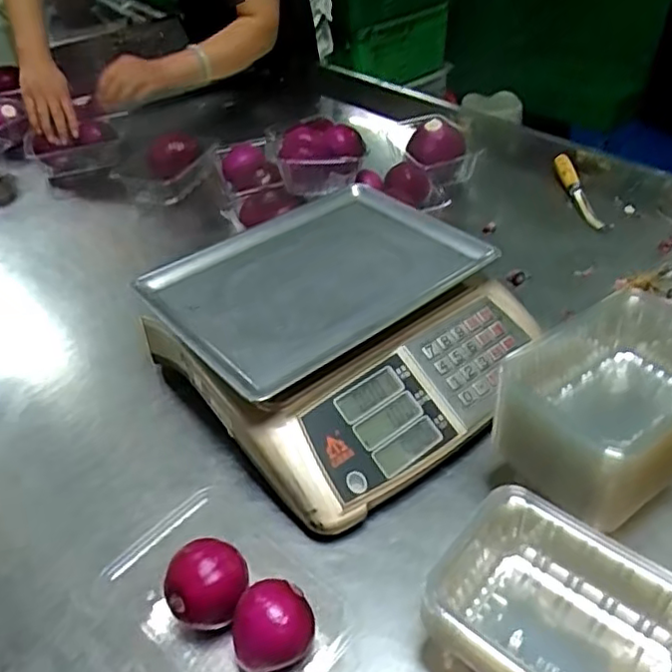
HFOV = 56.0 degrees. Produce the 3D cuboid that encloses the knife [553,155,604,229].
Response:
[{"bbox_3d":[0.403,-0.247,1.059,0.033,0.030,0.236,-1,41,5],"label":"knife"}]

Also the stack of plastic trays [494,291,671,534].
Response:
[{"bbox_3d":[0.261,0.072,0.580,0.193,0.145,0.140,-27,46,-24],"label":"stack of plastic trays"}]

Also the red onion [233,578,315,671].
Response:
[{"bbox_3d":[-0.048,0.220,0.474,0.058,0.059,0.051,-19,43,-16],"label":"red onion"}]

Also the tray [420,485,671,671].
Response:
[{"bbox_3d":[0.163,0.210,0.456,0.194,0.092,0.138,30,52,34],"label":"tray"}]

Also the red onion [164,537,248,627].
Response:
[{"bbox_3d":[-0.100,0.200,0.499,0.060,0.064,0.054,-11,41,-7],"label":"red onion"}]

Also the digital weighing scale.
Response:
[{"bbox_3d":[0.010,-0.010,0.726,0.368,0.127,0.372,-32,48,-28],"label":"digital weighing scale"}]

